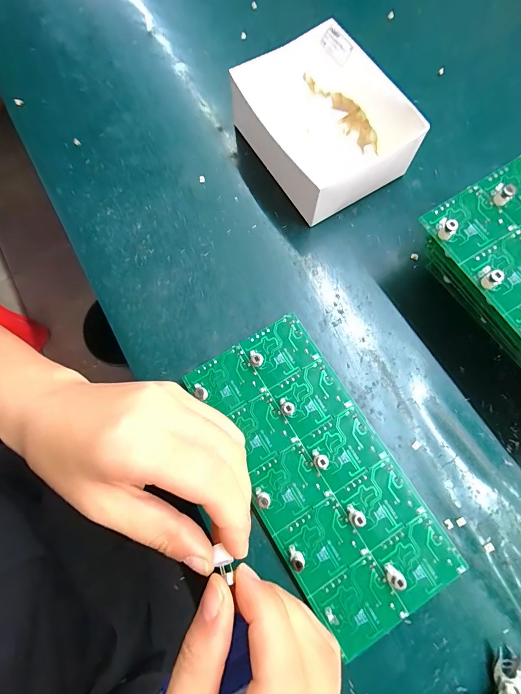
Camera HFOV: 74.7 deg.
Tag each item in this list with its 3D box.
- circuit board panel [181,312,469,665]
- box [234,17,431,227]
[{"bbox_3d":[0.042,0.090,0.257,0.104,0.017,0.222,-31,78,-8],"label":"circuit board panel"},{"bbox_3d":[0.055,-0.201,0.312,0.117,0.056,0.142,-27,77,-7],"label":"box"}]

